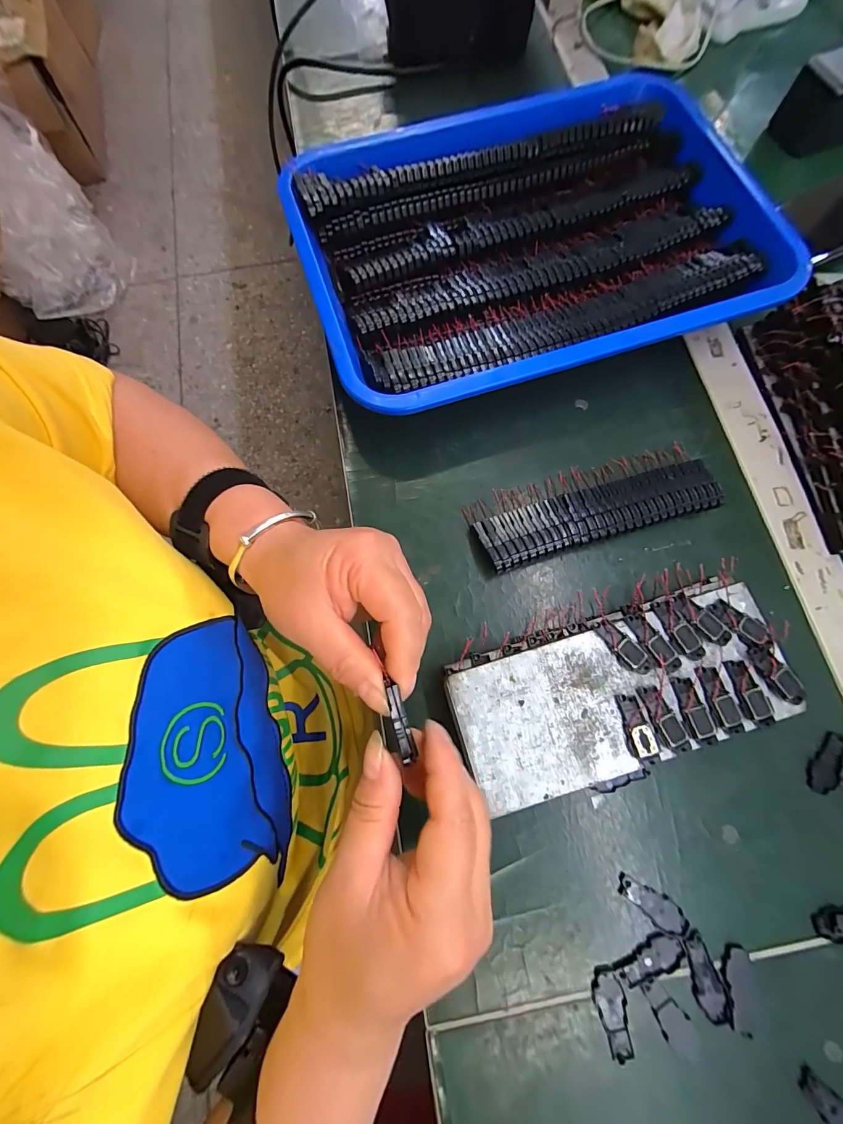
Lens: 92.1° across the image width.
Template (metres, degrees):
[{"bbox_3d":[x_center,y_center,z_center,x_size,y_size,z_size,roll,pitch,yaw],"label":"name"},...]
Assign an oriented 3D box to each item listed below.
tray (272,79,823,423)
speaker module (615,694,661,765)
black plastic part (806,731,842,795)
[{"bbox_3d":[0.087,-0.258,0.333,0.362,0.048,0.269,-18,75,-4],"label":"tray"},{"bbox_3d":[0.122,0.095,0.231,0.014,0.004,0.038,-17,75,-4],"label":"speaker module"},{"bbox_3d":[0.252,0.124,0.251,0.017,0.004,0.040,34,78,10],"label":"black plastic part"}]

